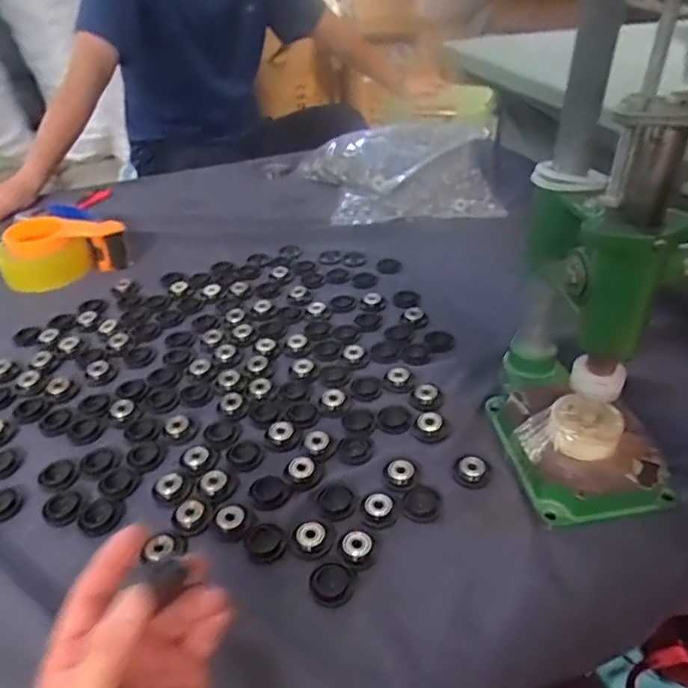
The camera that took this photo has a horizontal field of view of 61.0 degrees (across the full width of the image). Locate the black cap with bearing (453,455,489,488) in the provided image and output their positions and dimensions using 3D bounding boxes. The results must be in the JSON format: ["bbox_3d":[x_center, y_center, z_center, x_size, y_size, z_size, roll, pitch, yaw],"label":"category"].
[{"bbox_3d":[0.110,0.110,0.506,0.029,0.008,0.031,-2,38,2],"label":"black cap with bearing"}]

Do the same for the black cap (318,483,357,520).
[{"bbox_3d":[-0.006,0.131,0.490,0.030,0.004,0.036,-26,43,-27],"label":"black cap"}]

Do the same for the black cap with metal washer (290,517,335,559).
[{"bbox_3d":[-0.025,0.151,0.462,0.032,0.006,0.038,-18,40,-18],"label":"black cap with metal washer"}]

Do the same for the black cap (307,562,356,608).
[{"bbox_3d":[-0.009,0.178,0.431,0.032,0.007,0.034,-2,38,2],"label":"black cap"}]

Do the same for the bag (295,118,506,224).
[{"bbox_3d":[0.086,-0.284,0.963,0.318,0.078,0.239,-2,38,1],"label":"bag"}]

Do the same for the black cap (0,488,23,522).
[{"bbox_3d":[-0.291,0.136,0.495,0.033,0.004,0.031,-2,38,2],"label":"black cap"}]

